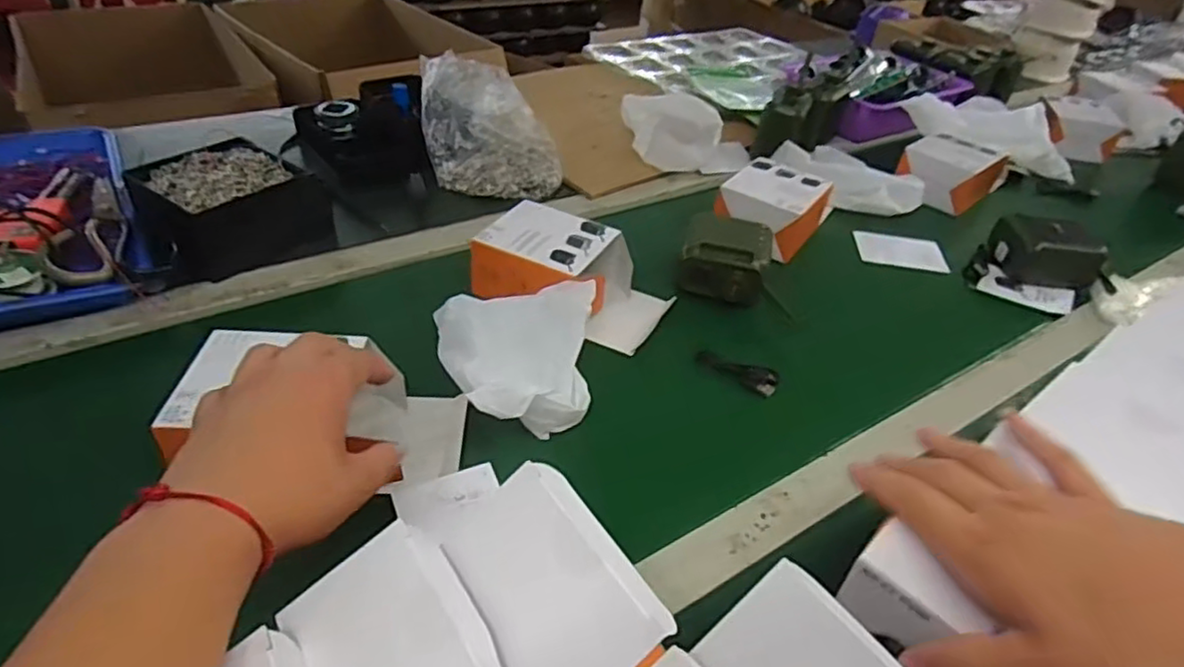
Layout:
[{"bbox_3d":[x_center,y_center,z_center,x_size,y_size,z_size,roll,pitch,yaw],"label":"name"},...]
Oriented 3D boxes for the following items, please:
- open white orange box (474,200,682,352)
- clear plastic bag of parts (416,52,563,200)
[{"bbox_3d":[-0.017,-0.056,0.636,0.171,0.066,0.105,22,41,21],"label":"open white orange box"},{"bbox_3d":[-0.125,-0.259,0.828,0.163,0.107,0.170,-3,39,-10],"label":"clear plastic bag of parts"}]

